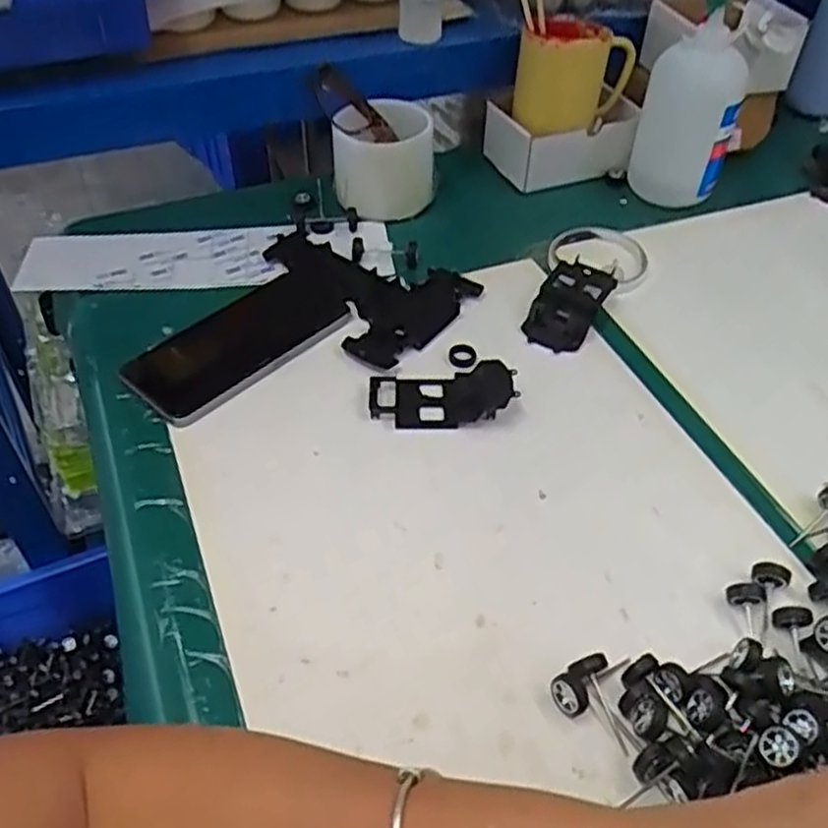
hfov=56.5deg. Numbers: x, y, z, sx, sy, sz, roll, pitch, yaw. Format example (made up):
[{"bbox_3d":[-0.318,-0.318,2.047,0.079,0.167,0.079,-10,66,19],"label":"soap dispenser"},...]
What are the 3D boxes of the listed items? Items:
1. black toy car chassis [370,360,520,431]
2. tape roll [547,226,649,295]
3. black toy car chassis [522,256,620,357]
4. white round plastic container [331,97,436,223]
[{"bbox_3d":[0.019,-0.016,0.522,0.096,0.023,0.050,-2,46,-4],"label":"black toy car chassis"},{"bbox_3d":[0.161,-0.133,0.644,0.089,0.012,0.085,1,46,-1],"label":"tape roll"},{"bbox_3d":[0.120,-0.086,0.591,0.046,0.020,0.092,23,50,19],"label":"black toy car chassis"},{"bbox_3d":[-0.026,-0.221,0.677,0.086,0.080,0.076,1,46,-1],"label":"white round plastic container"}]

